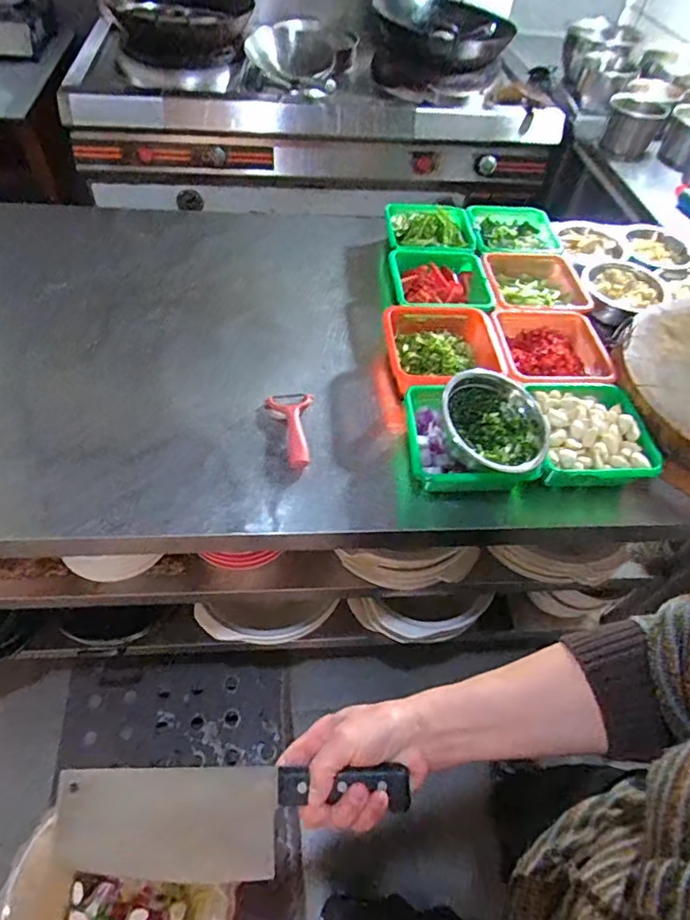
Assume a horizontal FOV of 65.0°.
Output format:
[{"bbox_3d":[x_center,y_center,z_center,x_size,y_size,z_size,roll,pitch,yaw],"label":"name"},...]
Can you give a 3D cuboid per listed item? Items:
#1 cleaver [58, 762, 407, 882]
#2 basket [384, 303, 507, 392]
[{"bbox_3d":[-0.093,0.271,0.417,0.277,0.021,0.082,-9,77,7],"label":"cleaver"},{"bbox_3d":[0.159,-0.173,0.886,0.186,0.057,0.183,-2,53,-7],"label":"basket"}]

